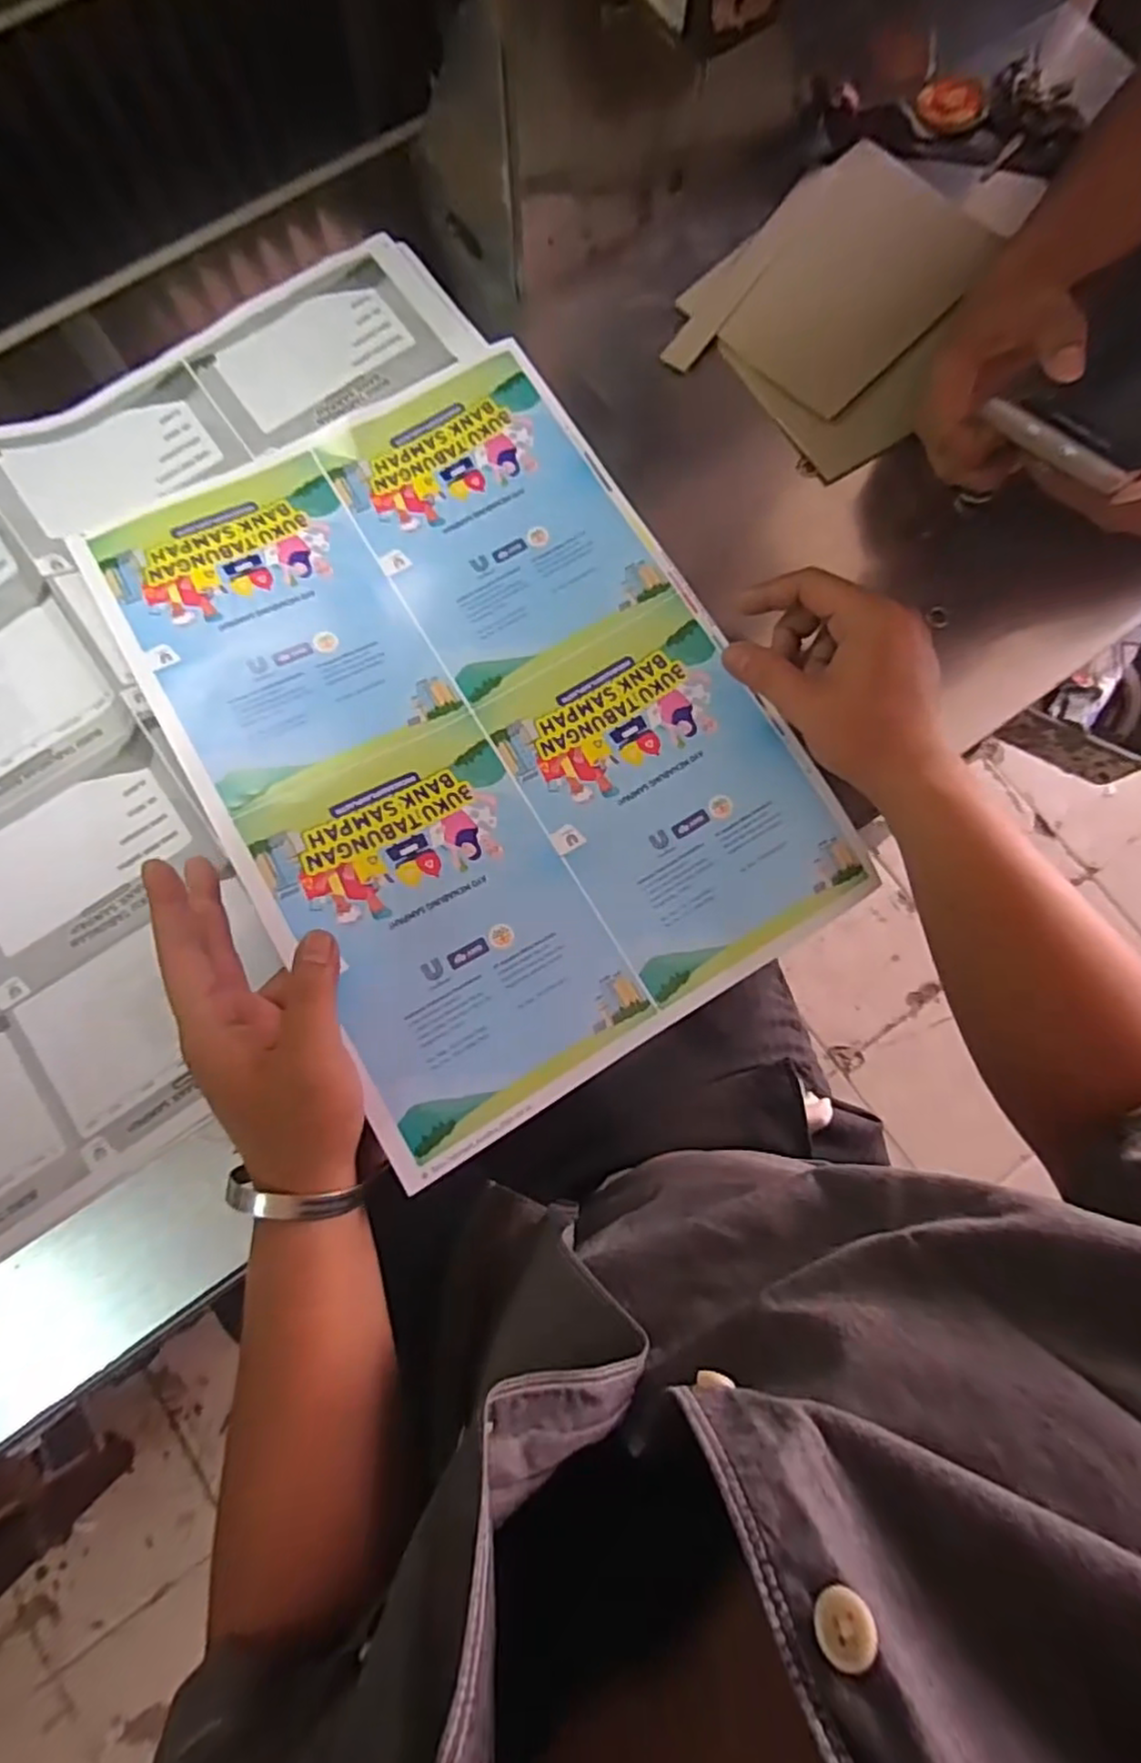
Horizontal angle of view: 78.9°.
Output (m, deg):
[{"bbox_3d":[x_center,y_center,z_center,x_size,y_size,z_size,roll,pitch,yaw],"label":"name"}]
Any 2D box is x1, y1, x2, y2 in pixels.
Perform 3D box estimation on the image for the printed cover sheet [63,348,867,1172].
[{"bbox_3d":[-0.055,-0.104,0.413,0.311,0.036,0.431,-30,83,-6],"label":"printed cover sheet"}]

